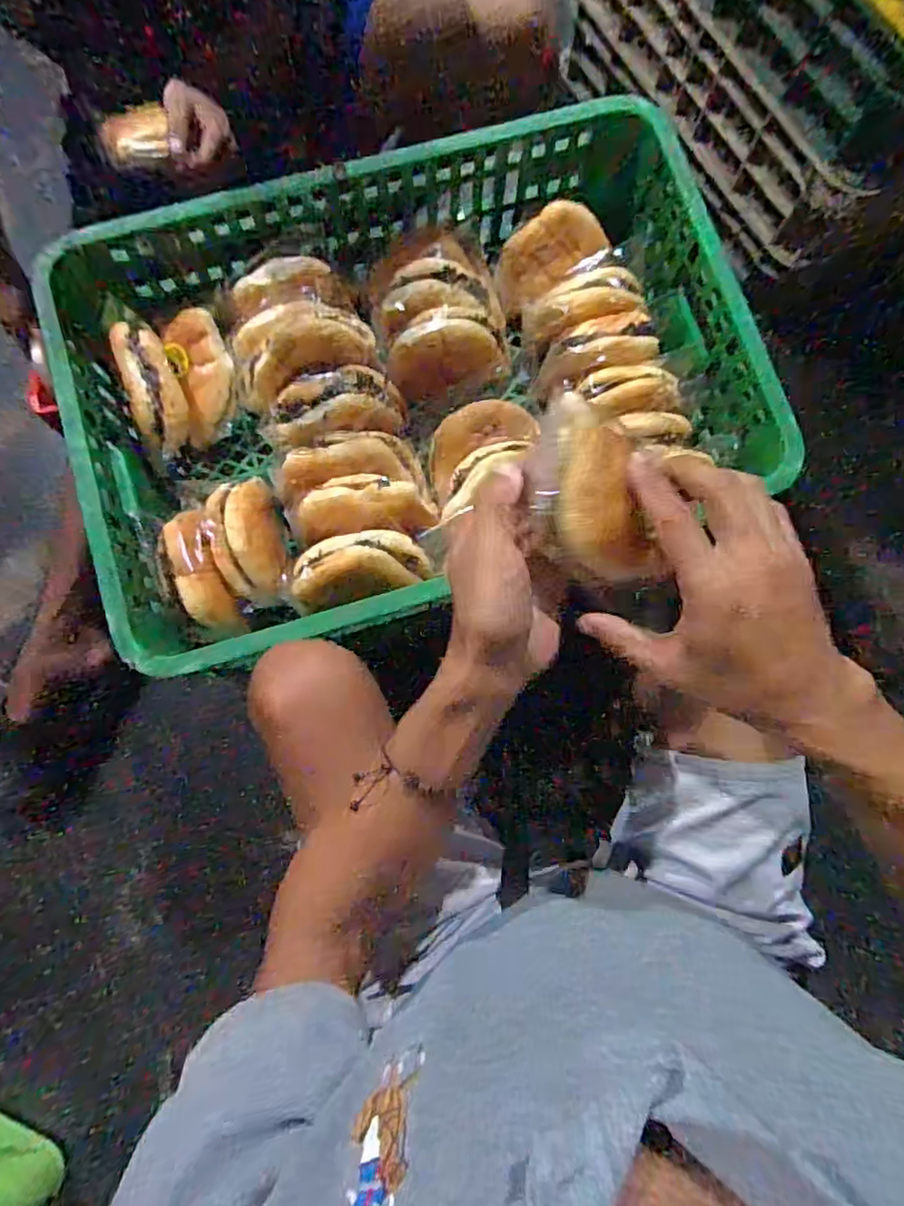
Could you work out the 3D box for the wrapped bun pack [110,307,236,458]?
[{"bbox_3d":[-0.275,-0.224,0.621,0.096,0.088,0.137,-13,81,-2],"label":"wrapped bun pack"}]

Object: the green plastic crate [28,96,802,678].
[{"bbox_3d":[-0.039,-0.222,0.600,0.619,0.121,0.430,-17,81,-3],"label":"green plastic crate"}]

